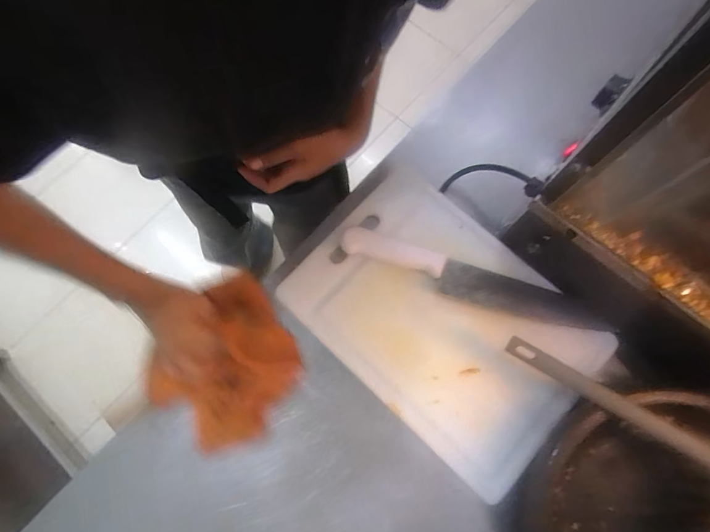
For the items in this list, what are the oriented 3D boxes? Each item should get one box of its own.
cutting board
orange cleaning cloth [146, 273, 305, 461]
[{"bbox_3d":[0.101,0.062,0.476,0.341,0.020,0.241,42,83,13],"label":"cutting board"},{"bbox_3d":[-0.152,0.116,0.447,0.159,0.043,0.172,-33,77,-7],"label":"orange cleaning cloth"}]

